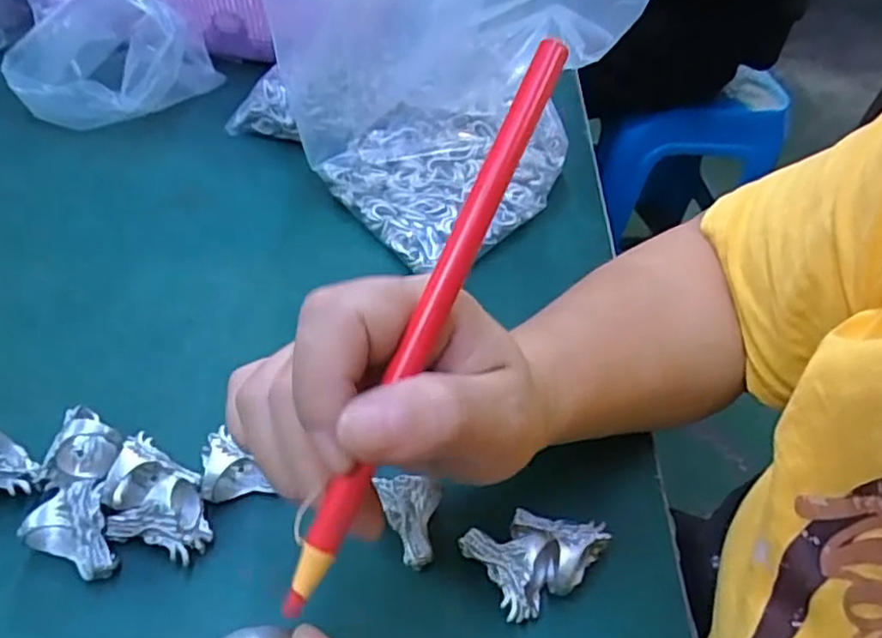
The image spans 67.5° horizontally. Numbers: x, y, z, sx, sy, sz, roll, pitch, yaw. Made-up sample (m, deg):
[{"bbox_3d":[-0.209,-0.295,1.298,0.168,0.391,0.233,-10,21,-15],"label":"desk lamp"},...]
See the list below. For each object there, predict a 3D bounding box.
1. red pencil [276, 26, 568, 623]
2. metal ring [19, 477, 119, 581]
[{"bbox_3d":[-0.003,-0.002,0.179,0.009,0.008,0.167,23,82,13],"label":"red pencil"},{"bbox_3d":[-0.150,0.083,0.265,0.028,0.024,0.044,-17,53,-20],"label":"metal ring"}]

